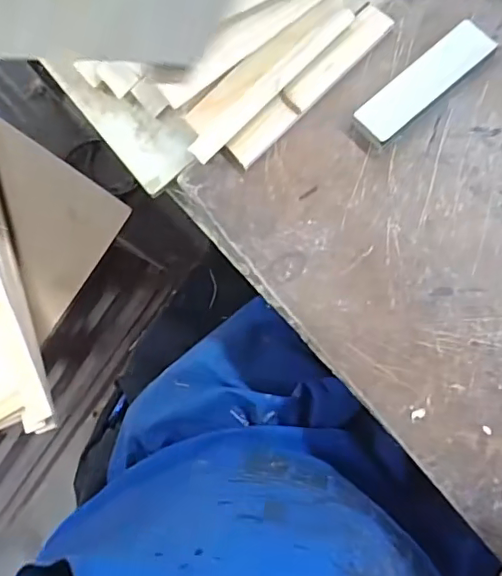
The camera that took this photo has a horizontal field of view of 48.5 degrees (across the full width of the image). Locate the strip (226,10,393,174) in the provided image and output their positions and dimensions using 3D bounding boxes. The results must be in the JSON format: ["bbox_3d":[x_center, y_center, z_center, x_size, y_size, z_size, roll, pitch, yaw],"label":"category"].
[{"bbox_3d":[0.044,-0.153,0.423,0.156,0.004,0.023,-44,99,-1],"label":"strip"}]

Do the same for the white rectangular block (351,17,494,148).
[{"bbox_3d":[0.128,-0.152,0.417,0.110,0.016,0.034,-41,80,0],"label":"white rectangular block"}]

